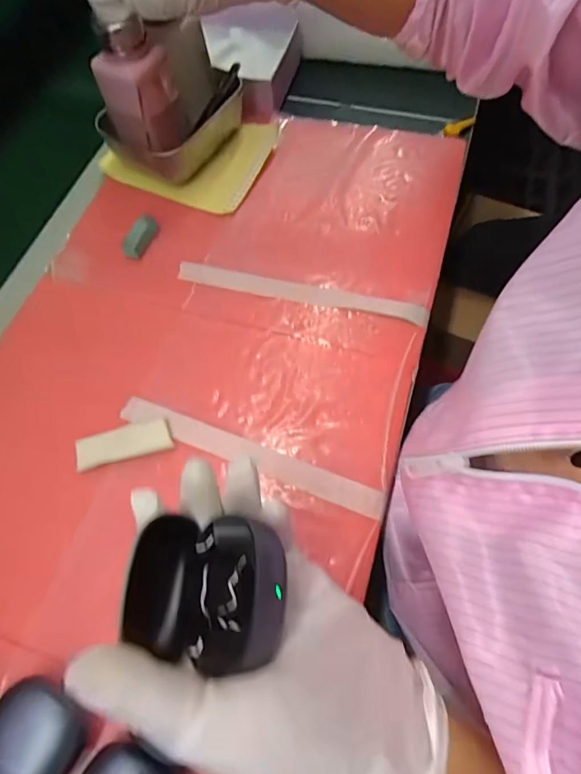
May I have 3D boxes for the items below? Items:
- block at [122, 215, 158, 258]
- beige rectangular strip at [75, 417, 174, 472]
[{"bbox_3d":[-0.137,-0.139,0.396,0.018,0.015,0.042,21,69,12],"label":"block"},{"bbox_3d":[-0.123,0.042,0.325,0.068,0.010,0.025,-15,67,-3],"label":"beige rectangular strip"}]

